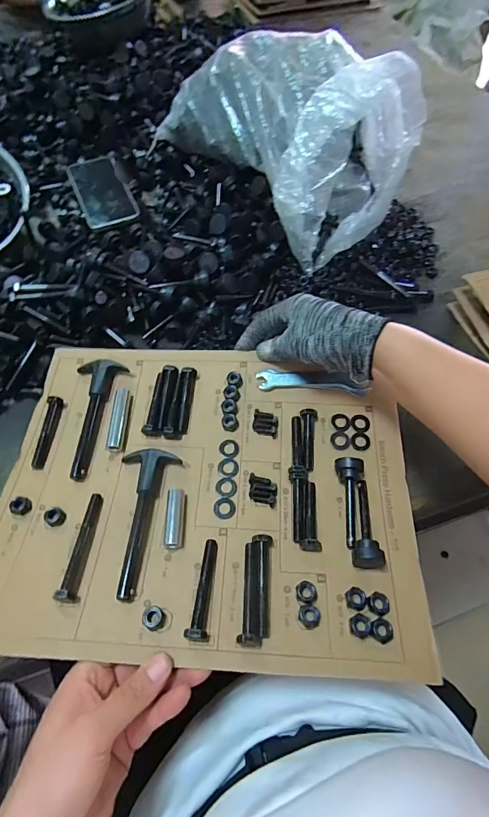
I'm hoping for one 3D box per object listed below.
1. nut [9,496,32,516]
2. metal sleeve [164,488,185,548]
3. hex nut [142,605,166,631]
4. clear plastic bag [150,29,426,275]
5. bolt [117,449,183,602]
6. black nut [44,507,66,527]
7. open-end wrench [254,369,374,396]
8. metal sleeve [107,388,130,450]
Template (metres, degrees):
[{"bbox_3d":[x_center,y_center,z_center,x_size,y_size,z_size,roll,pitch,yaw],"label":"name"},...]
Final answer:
[{"bbox_3d":[-0.205,0.089,0.367,0.015,0.011,0.016,1,60,-1],"label":"nut"},{"bbox_3d":[-0.062,0.097,0.356,0.015,0.010,0.051,0,60,-2],"label":"metal sleeve"},{"bbox_3d":[-0.070,0.164,0.311,0.017,0.008,0.017,35,65,17],"label":"hex nut"},{"bbox_3d":[0.052,-0.411,0.581,0.220,0.165,0.377,-40,69,-22],"label":"clear plastic bag"},{"bbox_3d":[-0.089,0.098,0.354,0.051,0.013,0.130,1,60,-1],"label":"bolt"},{"bbox_3d":[-0.171,0.098,0.362,0.017,0.009,0.016,1,60,-1],"label":"black nut"},{"bbox_3d":[0.074,-0.028,0.427,0.115,0.007,0.023,4,60,0],"label":"open-end wrench"},{"bbox_3d":[-0.129,0.010,0.412,0.013,0.012,0.067,2,60,0],"label":"metal sleeve"}]

